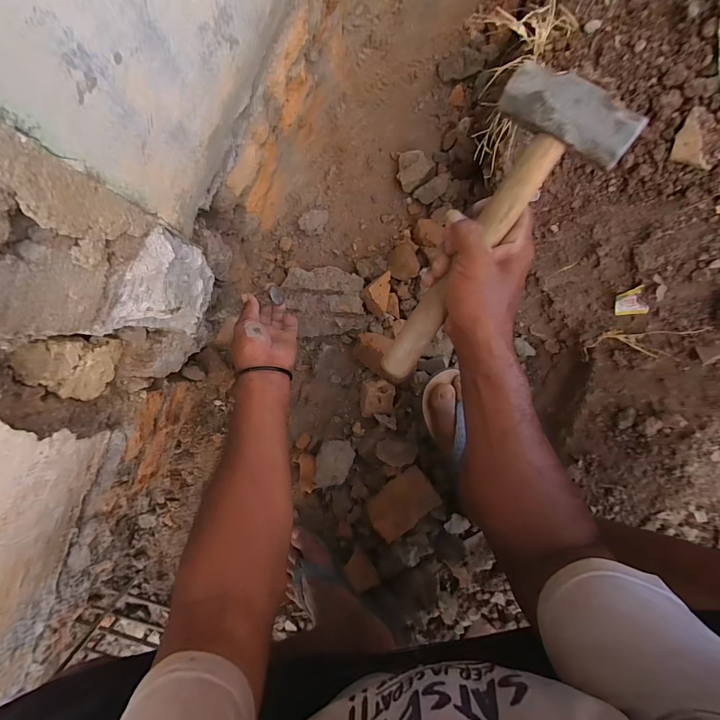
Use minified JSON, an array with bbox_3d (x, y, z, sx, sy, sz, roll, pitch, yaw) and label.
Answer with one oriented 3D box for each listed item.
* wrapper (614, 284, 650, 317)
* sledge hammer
[{"bbox_3d":[0.334,-0.070,0.458,0.033,0.009,0.033,-20,110,30],"label":"wrapper"},{"bbox_3d":[0.099,-0.093,0.329,0.093,0.033,0.277,31,116,-3],"label":"sledge hammer"}]

